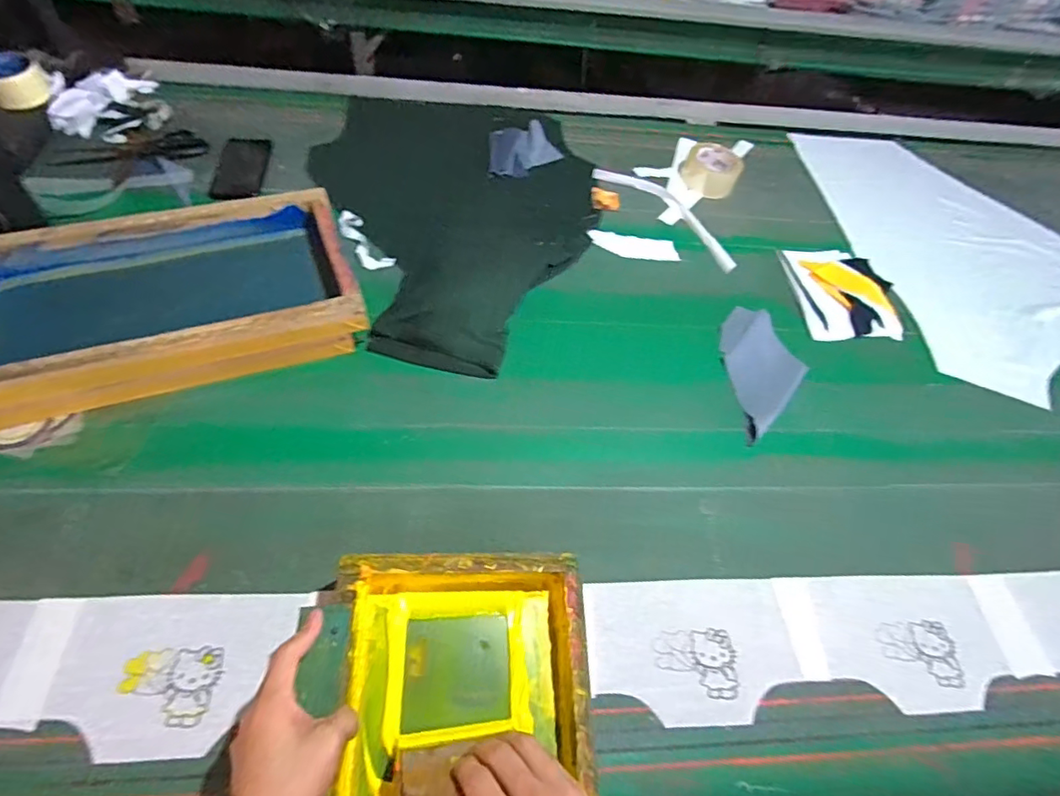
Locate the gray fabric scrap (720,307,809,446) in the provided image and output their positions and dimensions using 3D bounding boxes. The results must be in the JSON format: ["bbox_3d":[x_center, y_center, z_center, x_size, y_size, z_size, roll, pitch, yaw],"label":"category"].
[{"bbox_3d":[0.334,-0.042,0.769,0.113,0.011,0.232,5,55,-3],"label":"gray fabric scrap"}]

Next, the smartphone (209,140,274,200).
[{"bbox_3d":[-0.492,-0.397,0.923,0.078,0.008,0.156,-2,56,-8],"label":"smartphone"}]

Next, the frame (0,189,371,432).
[{"bbox_3d":[-0.463,-0.126,0.693,0.464,0.090,0.256,-14,58,-16],"label":"frame"}]

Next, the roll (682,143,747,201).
[{"bbox_3d":[0.347,-0.436,1.027,0.106,0.046,0.132,21,55,10],"label":"roll"}]

